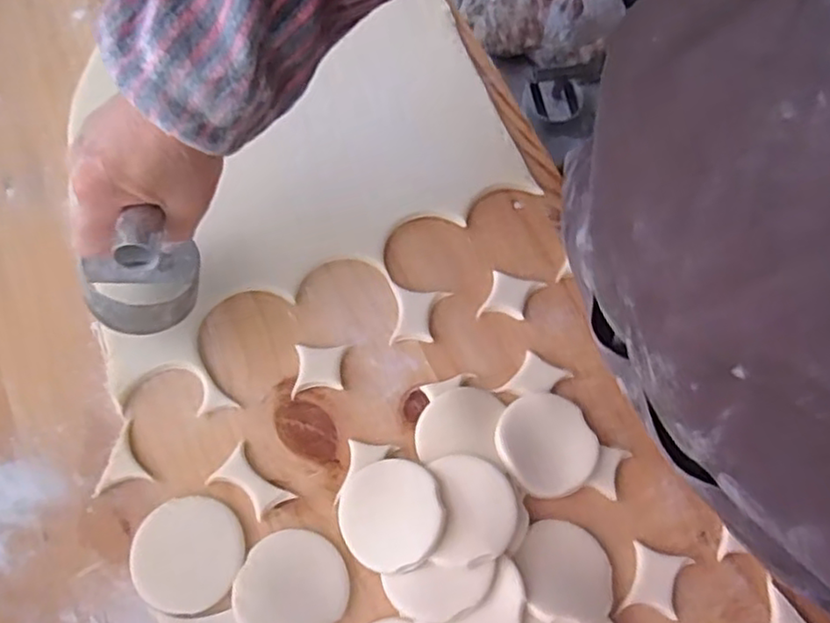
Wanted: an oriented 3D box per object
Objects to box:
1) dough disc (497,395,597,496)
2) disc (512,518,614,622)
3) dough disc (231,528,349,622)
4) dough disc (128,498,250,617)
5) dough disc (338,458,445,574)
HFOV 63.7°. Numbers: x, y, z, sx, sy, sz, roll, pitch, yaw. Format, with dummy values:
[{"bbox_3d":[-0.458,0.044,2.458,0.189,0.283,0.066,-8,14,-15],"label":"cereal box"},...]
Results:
[{"bbox_3d":[0.091,0.092,0.465,0.067,0.011,0.069,1,68,-2],"label":"dough disc"},{"bbox_3d":[0.099,0.169,0.435,0.066,0.004,0.068,10,45,-10],"label":"disc"},{"bbox_3d":[-0.080,0.176,0.425,0.066,0.012,0.070,1,68,-2],"label":"dough disc"},{"bbox_3d":[-0.148,0.157,0.432,0.069,0.004,0.069,1,68,-2],"label":"dough disc"},{"bbox_3d":[-0.016,0.131,0.434,0.067,0.006,0.067,-5,68,13],"label":"dough disc"}]

